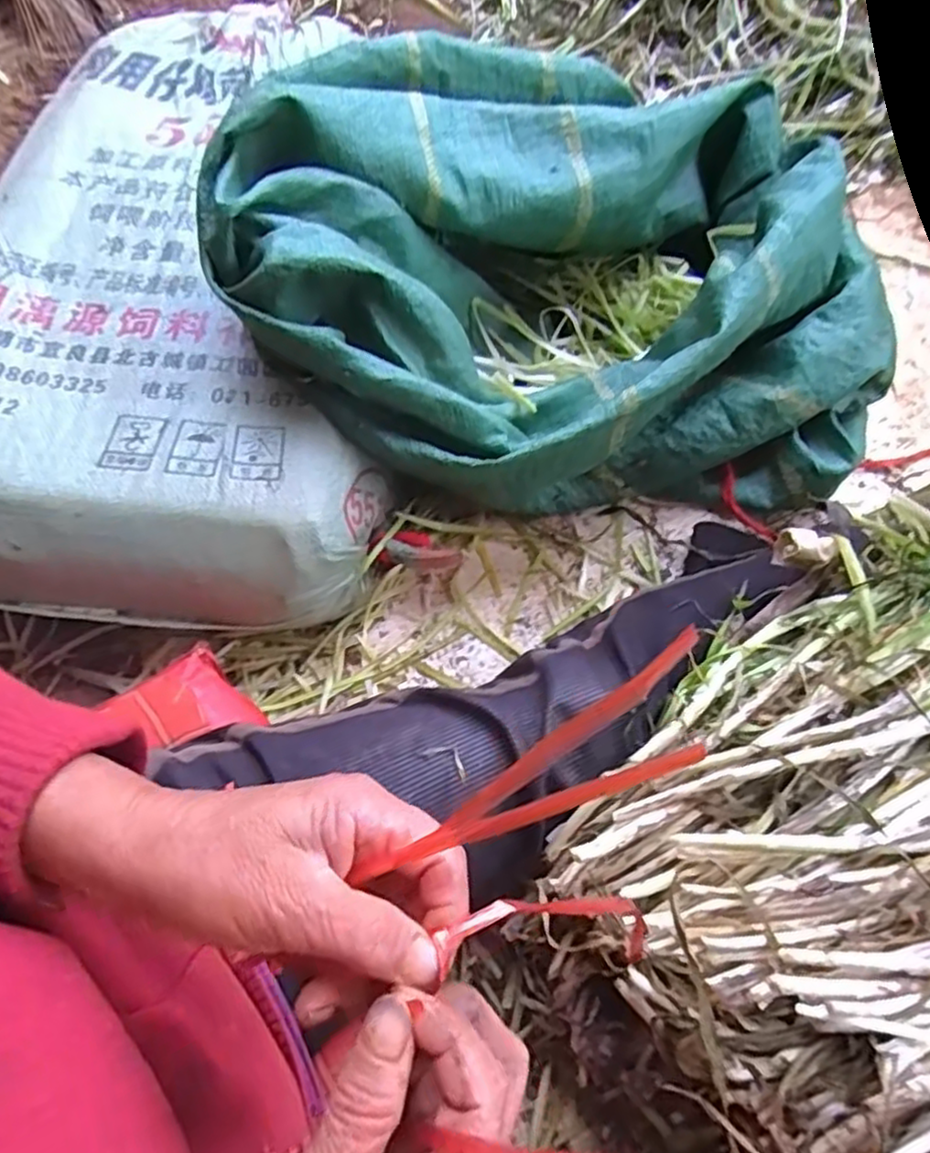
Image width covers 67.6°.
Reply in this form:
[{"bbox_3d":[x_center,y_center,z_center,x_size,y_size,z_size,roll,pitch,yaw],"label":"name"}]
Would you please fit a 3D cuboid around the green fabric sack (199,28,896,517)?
[{"bbox_3d":[0.082,-0.278,0.622,0.538,0.259,0.409,-4,69,0],"label":"green fabric sack"}]

